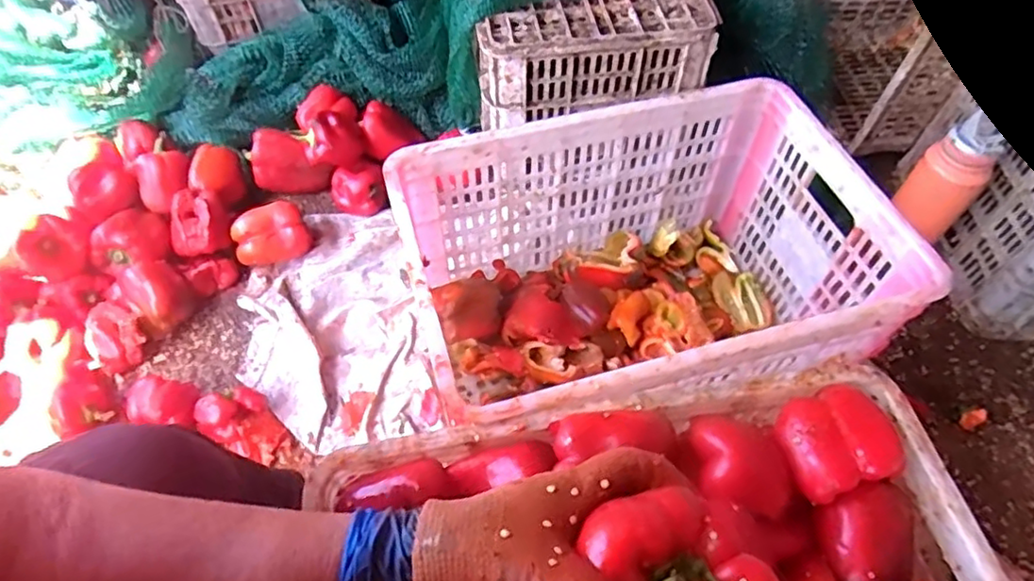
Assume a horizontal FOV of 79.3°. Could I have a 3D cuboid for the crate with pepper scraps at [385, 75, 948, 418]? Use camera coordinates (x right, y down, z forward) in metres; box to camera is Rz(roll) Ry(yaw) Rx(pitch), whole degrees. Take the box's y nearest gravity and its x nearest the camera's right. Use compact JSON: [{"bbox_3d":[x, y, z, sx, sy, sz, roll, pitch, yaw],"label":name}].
[{"bbox_3d":[0.139,-0.003,0.764,0.501,0.269,0.352,-15,57,-10],"label":"crate with pepper scraps"}]

